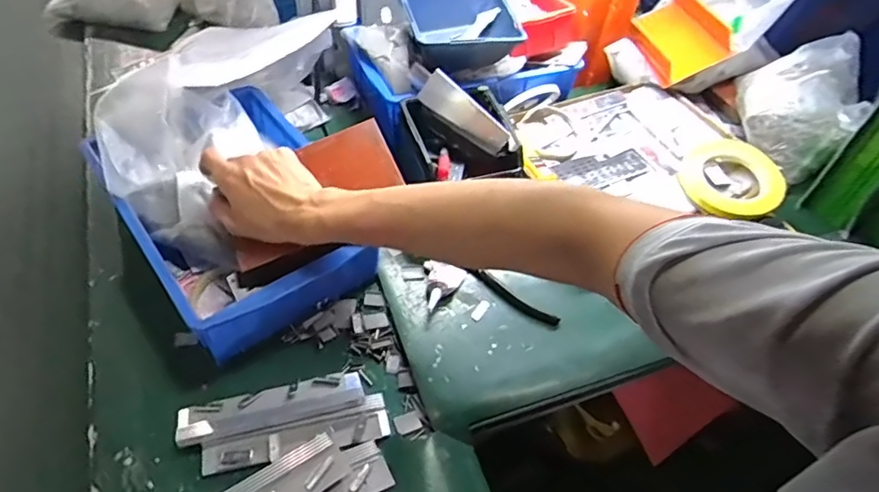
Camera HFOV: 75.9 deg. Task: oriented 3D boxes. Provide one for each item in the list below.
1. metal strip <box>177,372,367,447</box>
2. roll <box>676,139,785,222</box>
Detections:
[{"bbox_3d":[-0.151,0.147,0.515,0.161,0.016,0.033,-11,52,-15],"label":"metal strip"},{"bbox_3d":[0.367,-0.087,0.716,0.115,0.015,0.122,-5,55,8],"label":"roll"}]

